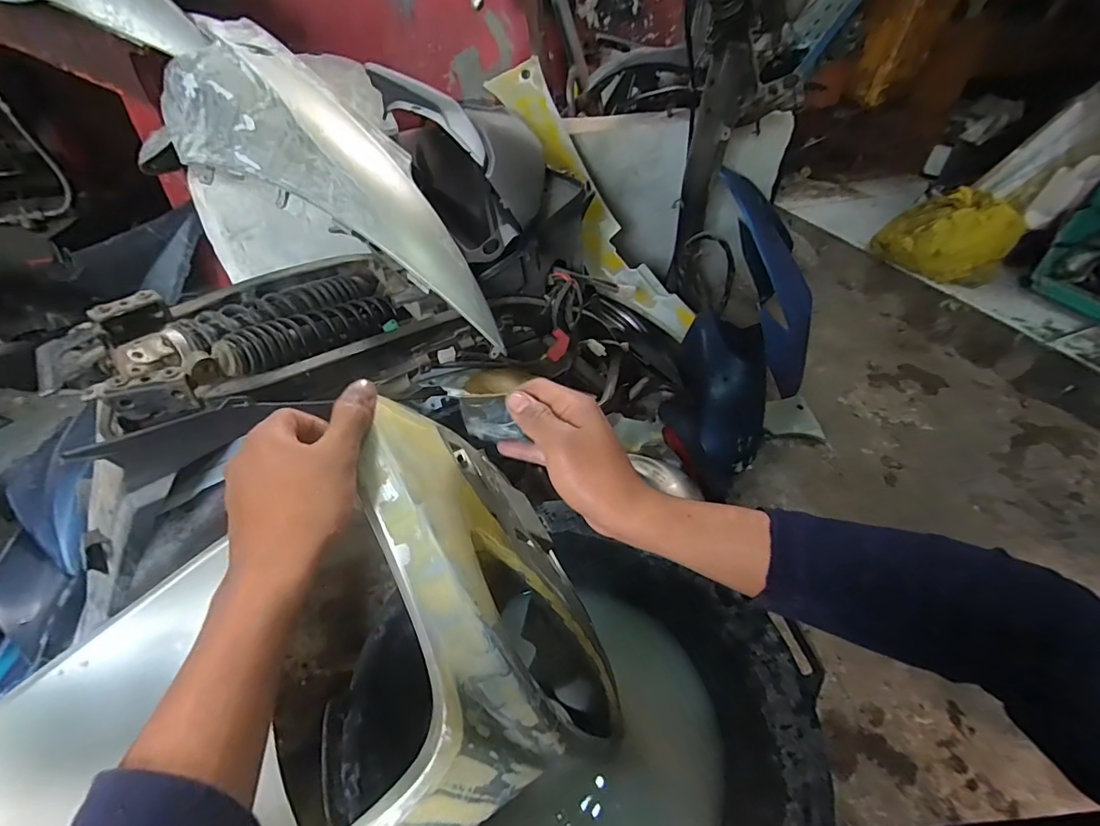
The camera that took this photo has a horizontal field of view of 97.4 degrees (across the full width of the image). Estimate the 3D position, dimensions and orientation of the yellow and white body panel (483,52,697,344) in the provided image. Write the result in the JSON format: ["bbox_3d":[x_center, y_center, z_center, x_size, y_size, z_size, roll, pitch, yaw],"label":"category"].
[{"bbox_3d":[0.082,-0.383,0.924,0.075,0.104,0.586,-42,103,-38],"label":"yellow and white body panel"}]

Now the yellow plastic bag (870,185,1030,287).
[{"bbox_3d":[1.055,-0.471,1.294,0.157,0.204,0.301,-33,55,-33],"label":"yellow plastic bag"}]

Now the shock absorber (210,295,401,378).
[{"bbox_3d":[-0.278,-0.097,0.584,0.044,0.047,0.238,22,31,17],"label":"shock absorber"}]

